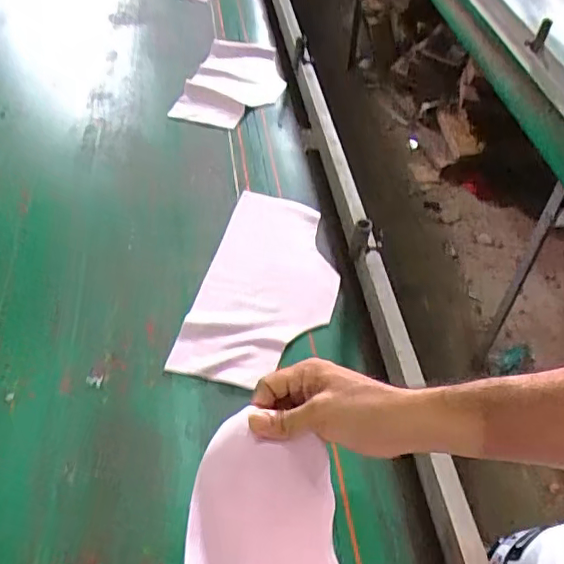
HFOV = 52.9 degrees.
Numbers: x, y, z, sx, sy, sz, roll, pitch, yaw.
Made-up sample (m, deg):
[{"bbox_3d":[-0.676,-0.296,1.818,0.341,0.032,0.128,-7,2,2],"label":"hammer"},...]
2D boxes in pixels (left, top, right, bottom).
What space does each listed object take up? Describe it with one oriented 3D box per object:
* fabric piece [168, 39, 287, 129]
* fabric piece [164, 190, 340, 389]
[{"bbox_3d":[-0.082,-0.375,1.047,0.170,0.049,0.286,10,48,5],"label":"fabric piece"},{"bbox_3d":[-0.014,0.000,0.728,0.163,0.018,0.313,13,48,7],"label":"fabric piece"}]

